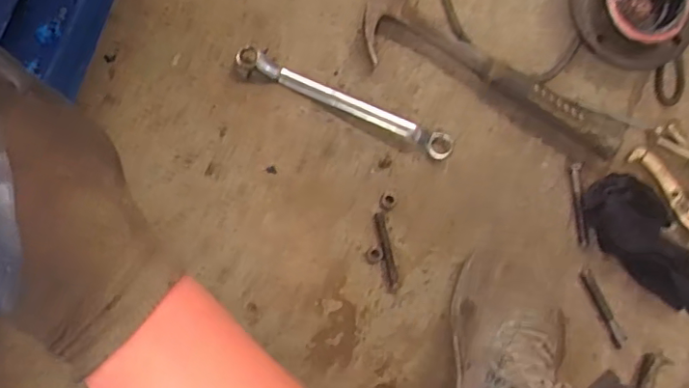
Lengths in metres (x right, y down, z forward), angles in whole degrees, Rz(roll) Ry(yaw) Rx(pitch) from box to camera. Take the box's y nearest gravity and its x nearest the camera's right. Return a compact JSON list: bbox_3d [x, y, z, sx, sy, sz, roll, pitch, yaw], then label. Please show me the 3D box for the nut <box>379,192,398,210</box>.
[{"bbox_3d":[0.050,0.008,0.626,0.021,0.012,0.020,0,89,-6],"label":"nut"}]

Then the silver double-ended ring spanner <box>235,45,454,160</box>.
[{"bbox_3d":[0.003,-0.098,0.617,0.252,0.019,0.024,23,86,-6],"label":"silver double-ended ring spanner"}]

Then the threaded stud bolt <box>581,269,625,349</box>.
[{"bbox_3d":[0.300,0.131,0.652,0.017,0.010,0.094,-25,92,-6],"label":"threaded stud bolt"}]

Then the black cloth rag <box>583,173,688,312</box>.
[{"bbox_3d":[0.354,0.056,0.640,0.186,0.043,0.084,42,85,-4],"label":"black cloth rag"}]

